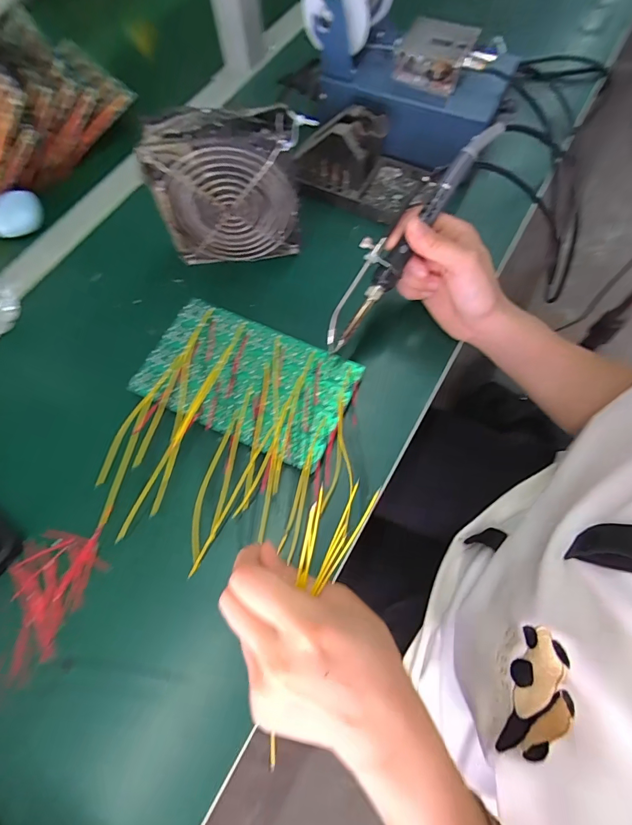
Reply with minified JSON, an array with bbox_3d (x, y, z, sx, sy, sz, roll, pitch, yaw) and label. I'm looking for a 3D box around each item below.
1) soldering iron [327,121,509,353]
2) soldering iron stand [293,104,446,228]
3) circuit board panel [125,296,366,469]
[{"bbox_3d":[0.069,-0.141,0.321,0.032,0.024,0.209,40,97,17],"label":"soldering iron"},{"bbox_3d":[0.050,-0.256,0.413,0.133,0.068,0.078,24,70,12],"label":"soldering iron stand"},{"bbox_3d":[-0.058,-0.029,0.349,0.171,0.006,0.103,22,69,12],"label":"circuit board panel"}]

